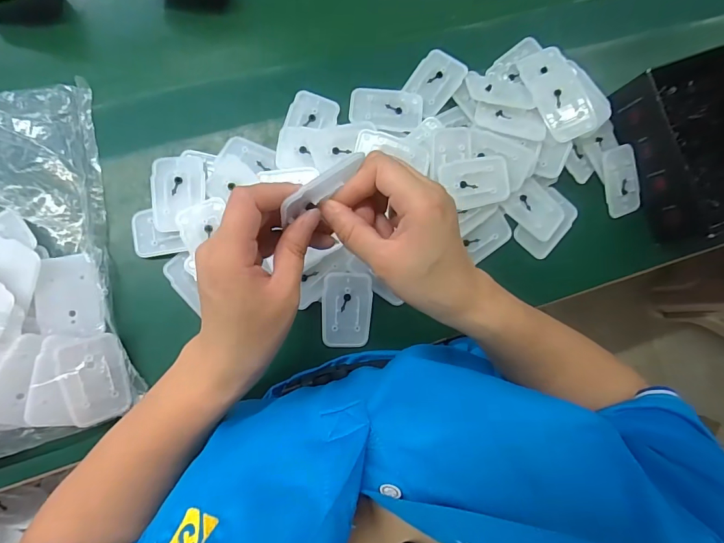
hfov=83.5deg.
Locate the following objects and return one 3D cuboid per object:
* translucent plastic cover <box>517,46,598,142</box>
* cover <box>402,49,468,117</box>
[{"bbox_3d":[0.193,-0.177,0.401,0.047,0.014,0.100,-13,73,-8],"label":"translucent plastic cover"},{"bbox_3d":[0.071,-0.187,0.401,0.043,0.007,0.069,36,82,-3],"label":"cover"}]

